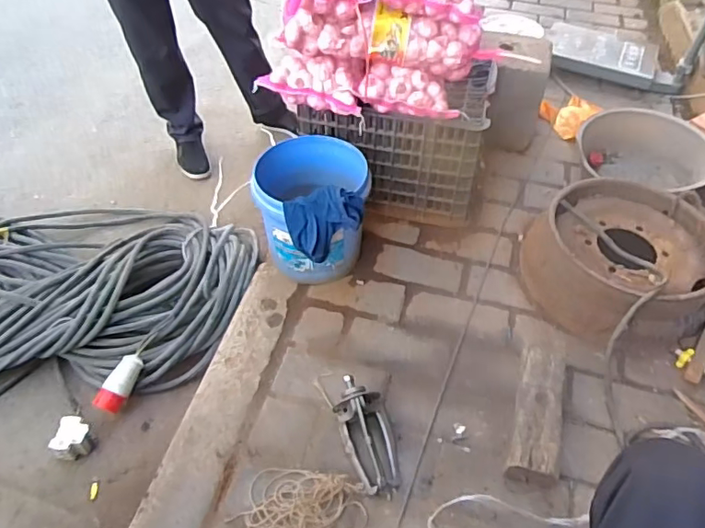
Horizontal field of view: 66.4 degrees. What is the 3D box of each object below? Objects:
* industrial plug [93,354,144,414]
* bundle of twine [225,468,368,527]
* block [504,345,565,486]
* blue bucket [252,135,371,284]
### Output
[{"bbox_3d":[-0.536,0.272,1.233,0.057,0.063,0.140,25,81,19],"label":"industrial plug"},{"bbox_3d":[-0.087,0.472,0.906,0.234,0.039,0.268,-2,47,-5],"label":"bundle of twine"},{"bbox_3d":[0.361,0.286,1.063,0.090,0.071,0.287,14,48,10],"label":"block"},{"bbox_3d":[-0.095,-0.117,1.303,0.262,0.273,0.242,-18,50,-19],"label":"blue bucket"}]

